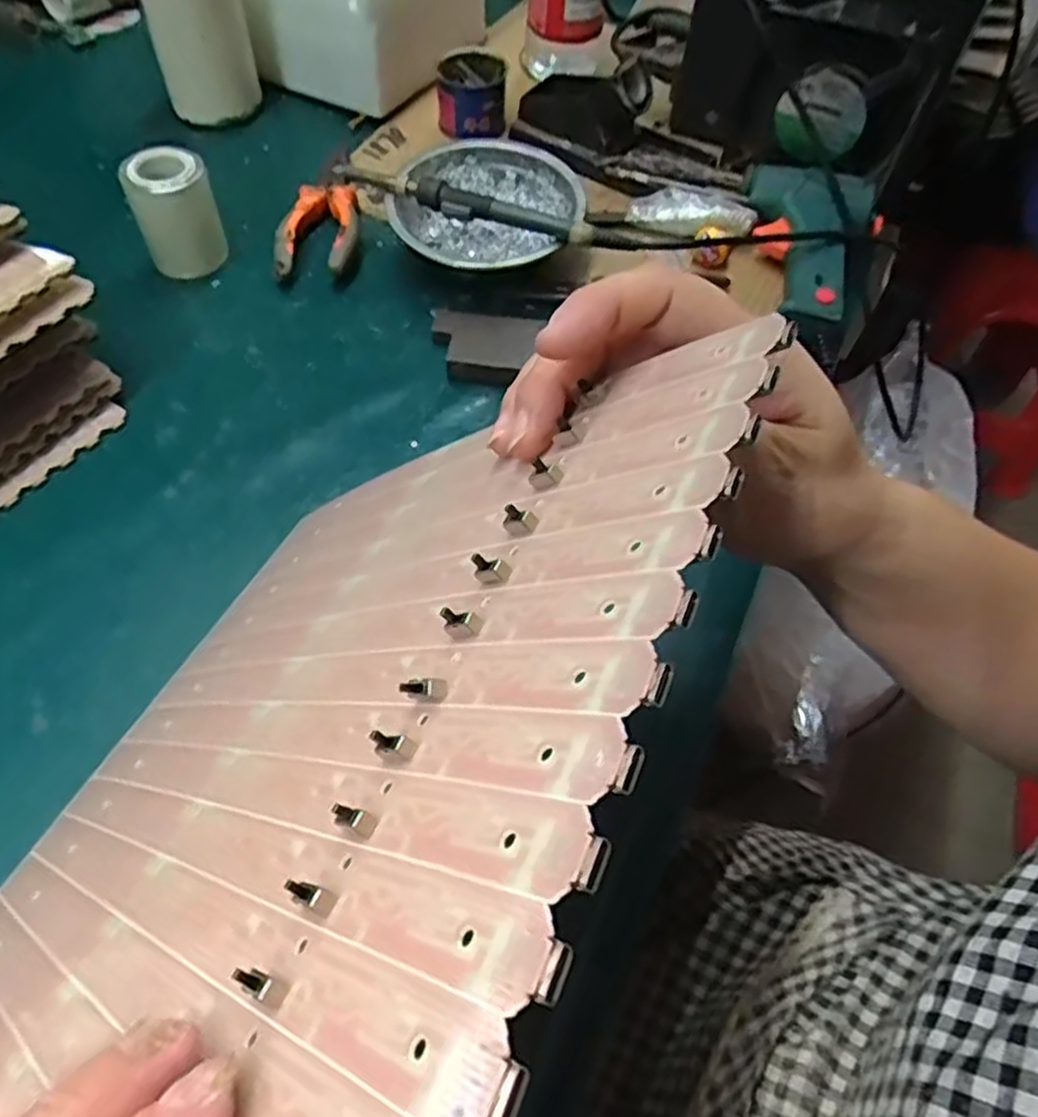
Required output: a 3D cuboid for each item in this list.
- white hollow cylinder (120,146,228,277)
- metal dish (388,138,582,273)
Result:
[{"bbox_3d":[-0.218,-0.219,0.499,0.048,0.064,0.041,-20,61,-17],"label":"white hollow cylinder"},{"bbox_3d":[-0.023,-0.229,0.519,0.121,0.041,0.117,2,57,-4],"label":"metal dish"}]

